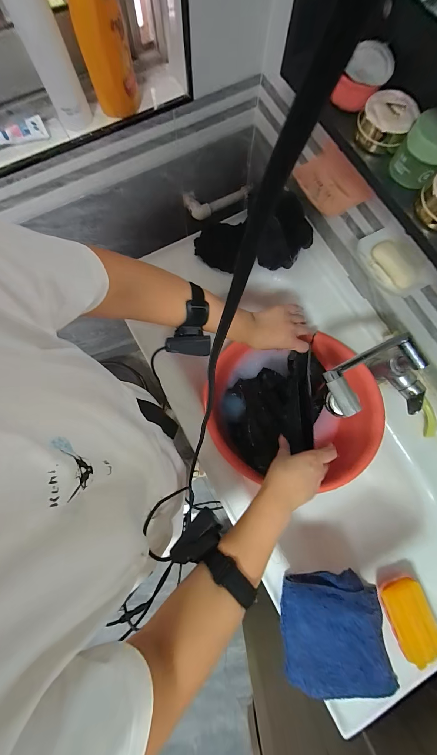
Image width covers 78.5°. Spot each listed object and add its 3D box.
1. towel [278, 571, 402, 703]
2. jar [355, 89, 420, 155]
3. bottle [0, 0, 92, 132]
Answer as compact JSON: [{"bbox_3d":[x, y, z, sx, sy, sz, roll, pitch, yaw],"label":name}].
[{"bbox_3d":[0.209,0.463,0.488,0.187,0.038,0.182,-2,78,-2],"label":"towel"},{"bbox_3d":[0.229,-0.353,0.371,0.066,0.039,0.062,0,78,-1],"label":"jar"},{"bbox_3d":[-0.292,-0.557,0.449,0.063,0.202,0.076,-27,80,-7],"label":"bottle"}]

